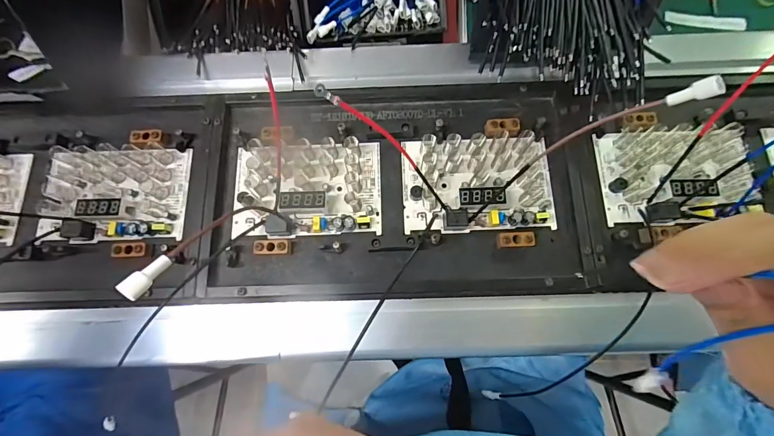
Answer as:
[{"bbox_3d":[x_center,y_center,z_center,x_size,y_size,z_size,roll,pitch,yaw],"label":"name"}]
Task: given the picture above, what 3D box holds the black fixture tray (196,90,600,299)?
[{"bbox_3d":[0.003,-0.029,0.341,0.337,0.024,0.196,-1,77,2],"label":"black fixture tray"}]

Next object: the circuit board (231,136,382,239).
[{"bbox_3d":[-0.075,-0.029,0.341,0.135,0.022,0.089,-3,77,1],"label":"circuit board"}]

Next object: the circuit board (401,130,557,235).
[{"bbox_3d":[0.083,-0.035,0.336,0.134,0.018,0.088,-2,77,1],"label":"circuit board"}]

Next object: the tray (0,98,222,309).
[{"bbox_3d":[-0.334,-0.015,0.334,0.349,0.035,0.207,-1,77,1],"label":"tray"}]

